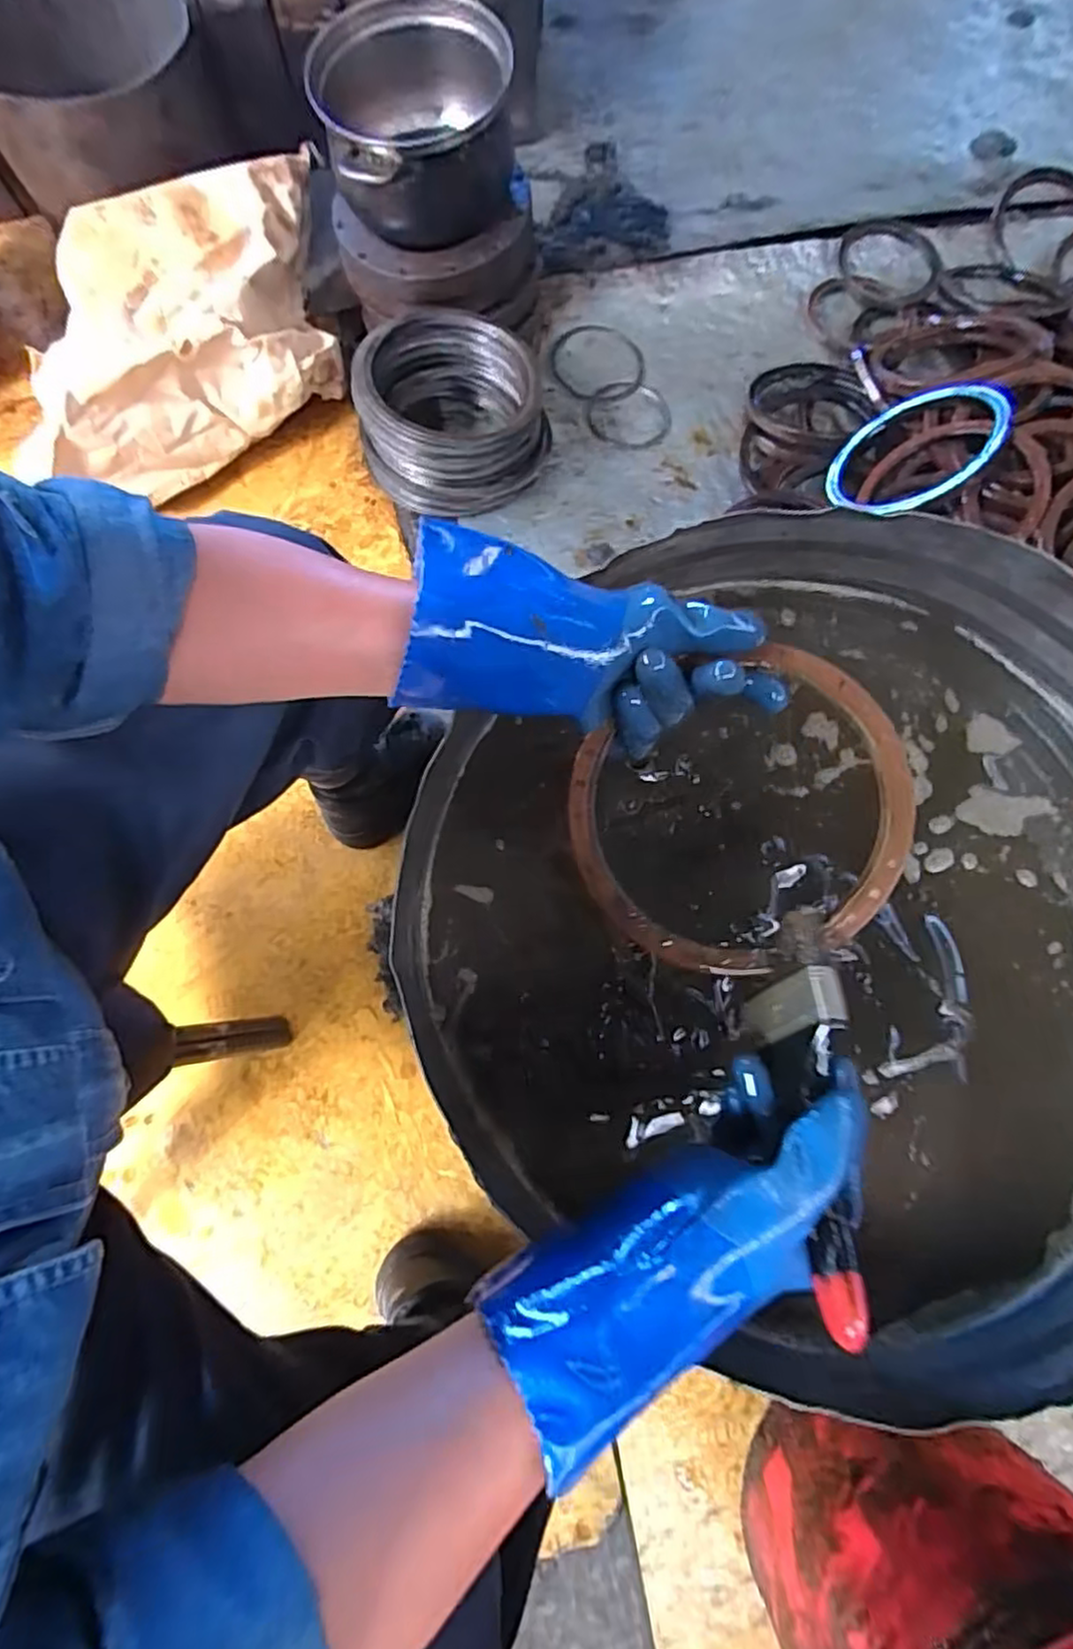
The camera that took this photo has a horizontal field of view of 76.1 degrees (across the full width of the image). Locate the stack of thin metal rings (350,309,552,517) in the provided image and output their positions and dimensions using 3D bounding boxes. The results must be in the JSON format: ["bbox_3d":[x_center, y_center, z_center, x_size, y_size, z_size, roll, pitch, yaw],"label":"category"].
[{"bbox_3d":[-0.102,-0.512,0.868,0.223,0.136,0.211,-4,74,-2],"label":"stack of thin metal rings"}]

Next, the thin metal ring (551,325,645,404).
[{"bbox_3d":[0.089,-0.662,0.985,0.133,0.010,0.138,1,76,-3],"label":"thin metal ring"}]

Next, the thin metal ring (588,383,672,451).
[{"bbox_3d":[0.130,-0.570,0.956,0.117,0.008,0.112,0,74,-1],"label":"thin metal ring"}]

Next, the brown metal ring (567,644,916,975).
[{"bbox_3d":[0.122,-0.001,0.400,0.198,0.012,0.167,-27,88,5],"label":"brown metal ring"}]

